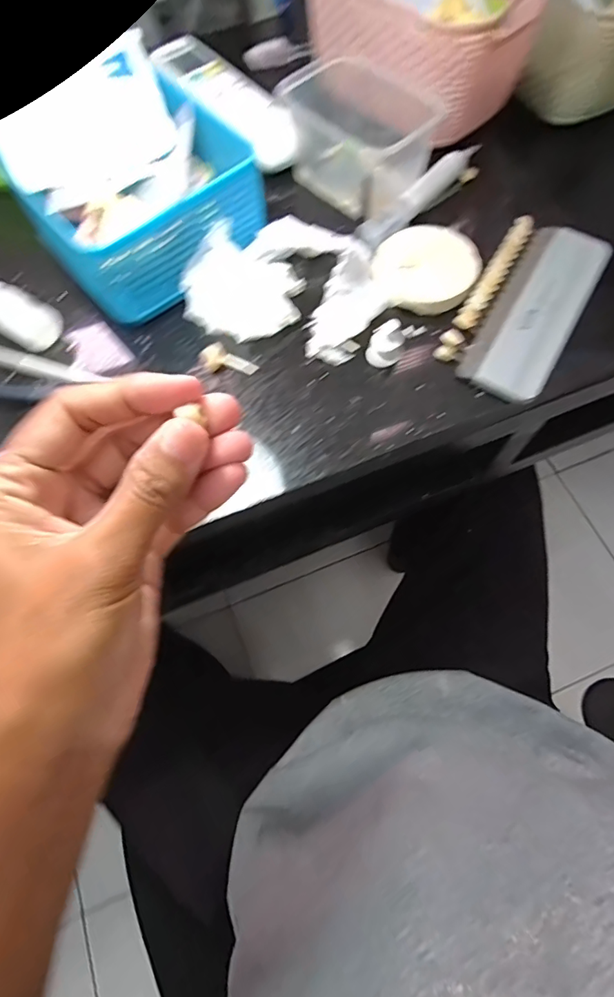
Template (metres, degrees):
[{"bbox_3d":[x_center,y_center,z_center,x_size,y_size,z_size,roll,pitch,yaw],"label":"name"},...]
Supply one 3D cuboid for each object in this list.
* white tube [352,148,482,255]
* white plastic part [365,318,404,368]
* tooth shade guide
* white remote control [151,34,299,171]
[{"bbox_3d":[0.087,-0.228,0.352,0.020,0.012,0.130,42,76,13],"label":"white tube"},{"bbox_3d":[0.050,-0.098,0.300,0.021,0.025,0.017,16,72,5],"label":"white plastic part"},{"bbox_3d":[0.146,-0.131,0.319,0.068,0.009,0.147,30,74,10],"label":"tooth shade guide"},{"bbox_3d":[-0.067,-0.333,0.395,0.050,0.015,0.175,-36,75,-11],"label":"white remote control"}]

